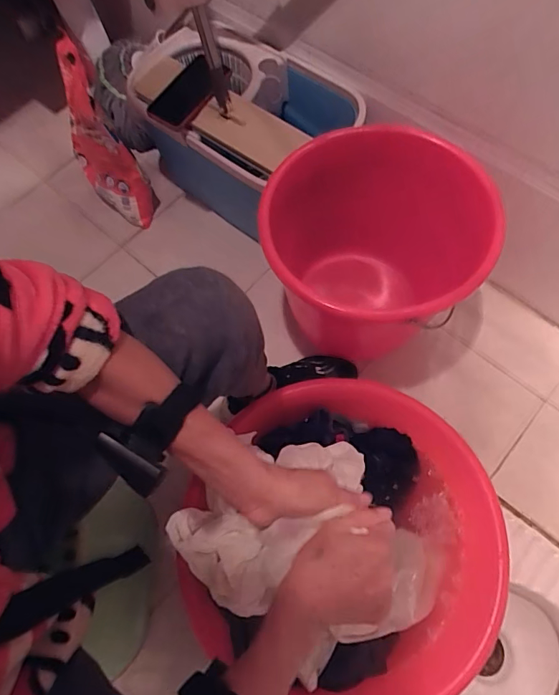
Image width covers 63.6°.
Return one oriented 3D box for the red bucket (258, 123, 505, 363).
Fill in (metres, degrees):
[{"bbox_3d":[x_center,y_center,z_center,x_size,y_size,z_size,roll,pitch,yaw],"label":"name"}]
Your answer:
[{"bbox_3d":[0.163,-0.142,0.829,0.344,0.364,0.357,-1,67,3],"label":"red bucket"}]

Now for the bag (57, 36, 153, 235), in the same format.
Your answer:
[{"bbox_3d":[-0.392,-0.437,0.968,0.101,0.298,0.235,-32,69,-10],"label":"bag"}]

